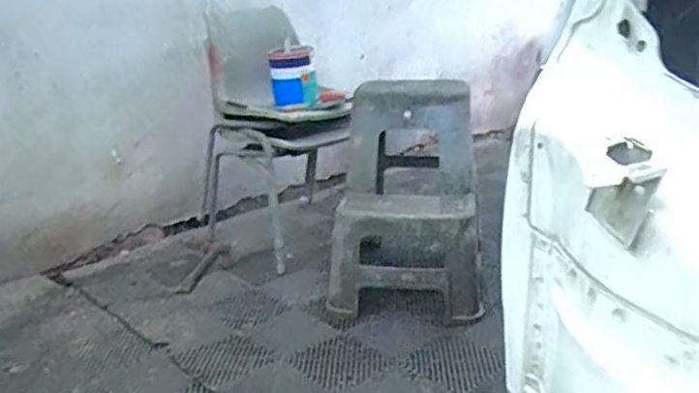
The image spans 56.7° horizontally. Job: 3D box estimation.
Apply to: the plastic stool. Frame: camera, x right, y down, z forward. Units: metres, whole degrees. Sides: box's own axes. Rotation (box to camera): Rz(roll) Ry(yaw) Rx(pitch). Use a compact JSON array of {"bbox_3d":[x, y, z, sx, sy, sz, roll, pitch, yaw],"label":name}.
[{"bbox_3d":[0.151,0.010,1.839,0.418,0.609,0.368,-1,19,3],"label":"plastic stool"}]

